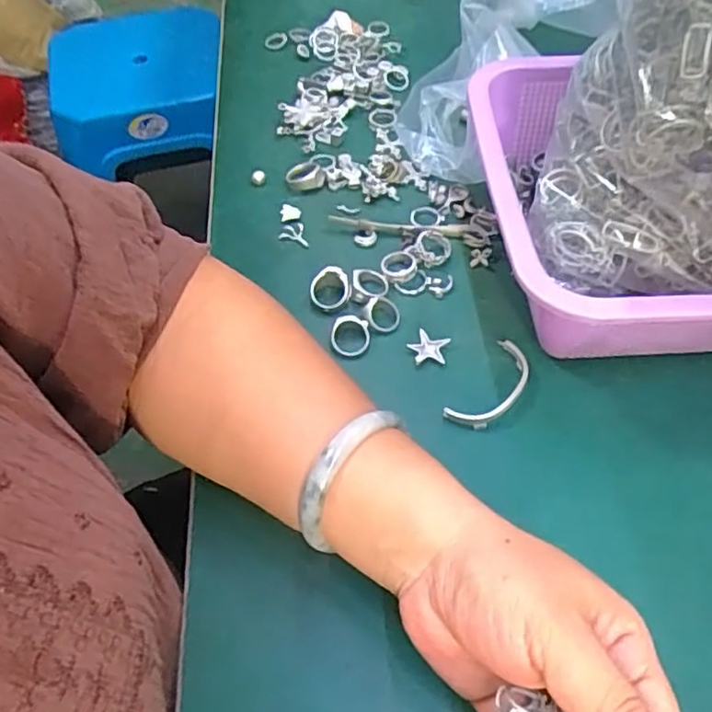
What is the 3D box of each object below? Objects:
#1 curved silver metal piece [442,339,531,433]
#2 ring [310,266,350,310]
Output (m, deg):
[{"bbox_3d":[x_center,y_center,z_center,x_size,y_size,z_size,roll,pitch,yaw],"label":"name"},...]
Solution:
[{"bbox_3d":[0.078,0.018,0.368,0.027,0.006,0.064,32,61,22],"label":"curved silver metal piece"},{"bbox_3d":[-0.016,-0.042,0.411,0.025,0.013,0.027,-5,87,3],"label":"ring"}]

